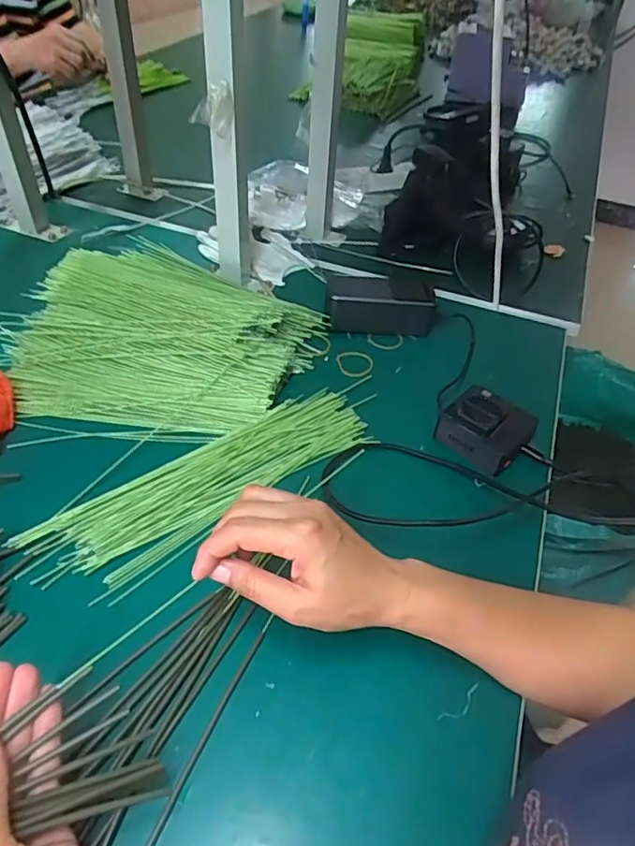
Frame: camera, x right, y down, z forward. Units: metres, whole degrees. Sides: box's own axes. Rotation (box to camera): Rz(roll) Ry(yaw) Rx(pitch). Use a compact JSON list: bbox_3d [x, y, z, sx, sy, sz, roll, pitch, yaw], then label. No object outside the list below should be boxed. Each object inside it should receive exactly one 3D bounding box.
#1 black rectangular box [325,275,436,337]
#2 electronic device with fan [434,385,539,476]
[{"bbox_3d":[0.076,-0.147,0.692,0.133,0.052,0.064,-1,45,-7],"label":"black rectangular box"},{"bbox_3d":[0.170,0.003,0.563,0.077,0.044,0.070,36,52,27],"label":"electronic device with fan"}]

